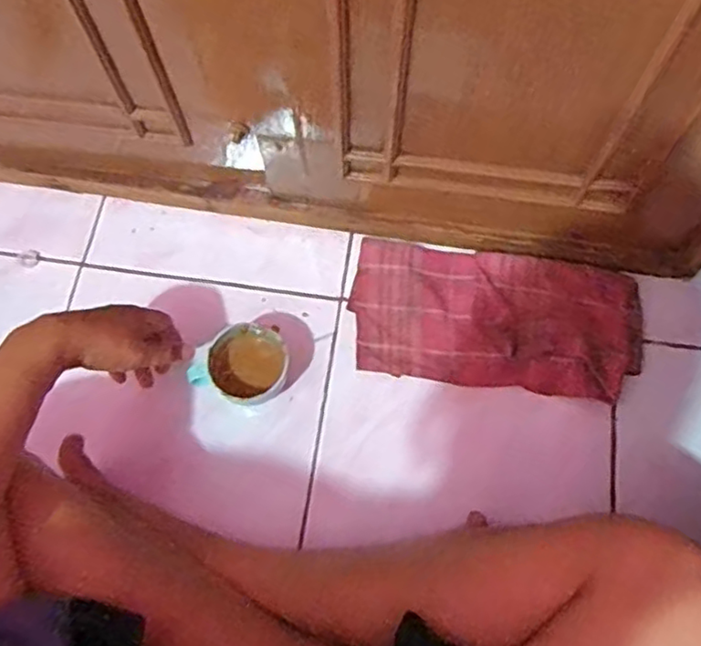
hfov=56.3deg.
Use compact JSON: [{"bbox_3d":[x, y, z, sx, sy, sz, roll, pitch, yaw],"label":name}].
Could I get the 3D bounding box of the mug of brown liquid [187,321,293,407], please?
[{"bbox_3d":[-0.108,0.043,0.663,0.073,0.068,0.080,0,70,1],"label":"mug of brown liquid"}]

